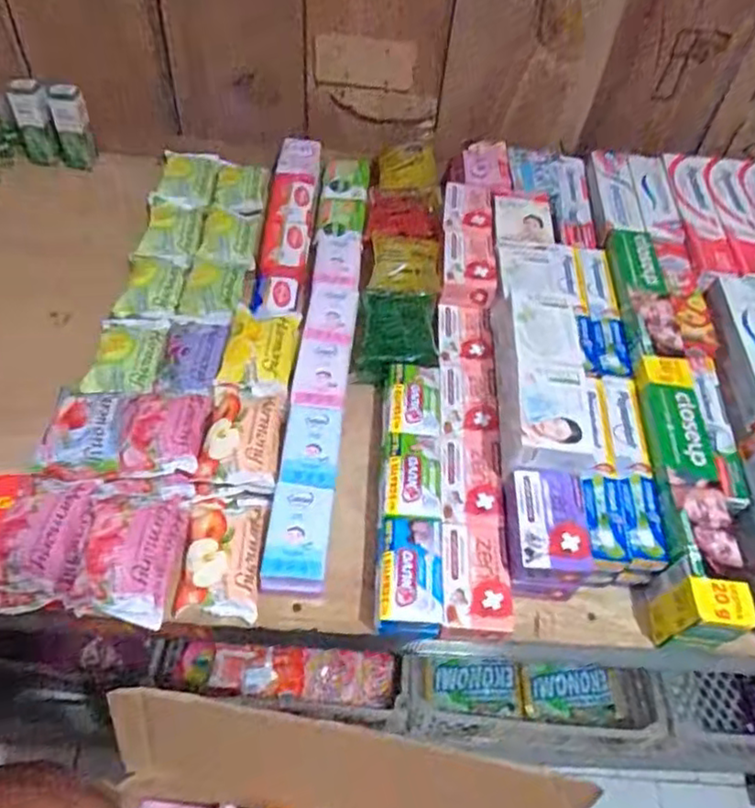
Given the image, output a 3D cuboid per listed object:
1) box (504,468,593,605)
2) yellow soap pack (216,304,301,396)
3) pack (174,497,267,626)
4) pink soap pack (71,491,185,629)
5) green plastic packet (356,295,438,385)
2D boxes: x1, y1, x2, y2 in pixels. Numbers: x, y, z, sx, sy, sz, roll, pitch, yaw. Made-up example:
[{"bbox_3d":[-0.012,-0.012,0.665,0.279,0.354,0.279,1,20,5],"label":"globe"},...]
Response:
[{"bbox_3d":[0.140,0.101,0.545,0.067,0.032,0.094,-1,53,-5],"label":"box"},{"bbox_3d":[-0.115,-0.055,0.646,0.065,0.032,0.109,5,53,-1],"label":"yellow soap pack"},{"bbox_3d":[-0.127,0.122,0.541,0.061,0.027,0.100,3,53,-2],"label":"pack"},{"bbox_3d":[-0.196,0.116,0.518,0.068,0.038,0.104,4,53,-2],"label":"pink soap pack"},{"bbox_3d":[0.021,-0.071,0.684,0.076,0.045,0.098,6,53,-1],"label":"green plastic packet"}]

